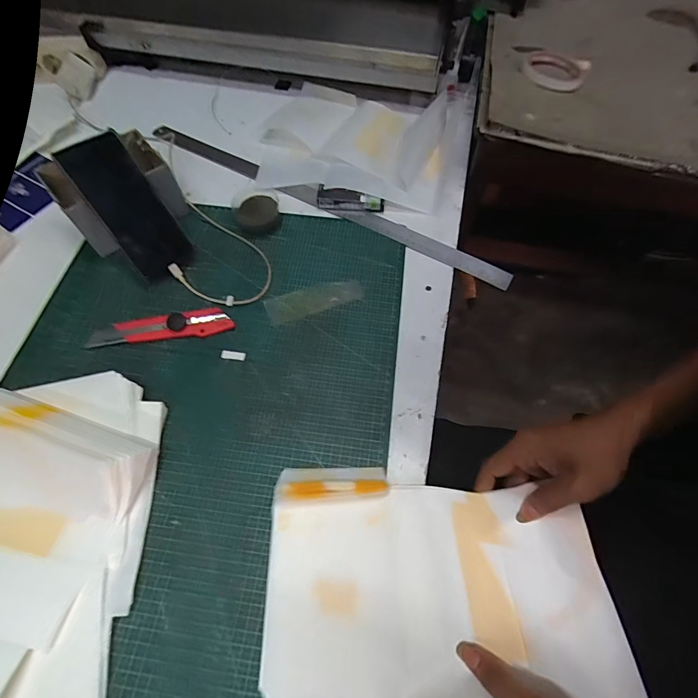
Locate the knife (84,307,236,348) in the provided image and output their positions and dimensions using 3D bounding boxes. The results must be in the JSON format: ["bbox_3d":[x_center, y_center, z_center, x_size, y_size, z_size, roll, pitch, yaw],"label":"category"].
[{"bbox_3d":[-0.225,-0.026,0.453,0.167,0.014,0.034,-9,63,-5],"label":"knife"}]

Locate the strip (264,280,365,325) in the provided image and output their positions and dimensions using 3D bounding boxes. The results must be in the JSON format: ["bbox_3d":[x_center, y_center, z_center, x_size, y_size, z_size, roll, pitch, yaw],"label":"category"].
[{"bbox_3d":[-0.044,-0.063,0.482,0.122,0.004,0.041,-19,61,-8],"label":"strip"}]

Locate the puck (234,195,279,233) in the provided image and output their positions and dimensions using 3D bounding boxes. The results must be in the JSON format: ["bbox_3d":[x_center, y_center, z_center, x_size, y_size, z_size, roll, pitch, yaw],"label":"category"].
[{"bbox_3d":[-0.125,-0.184,0.518,0.057,0.019,0.049,-12,64,-6],"label":"puck"}]

